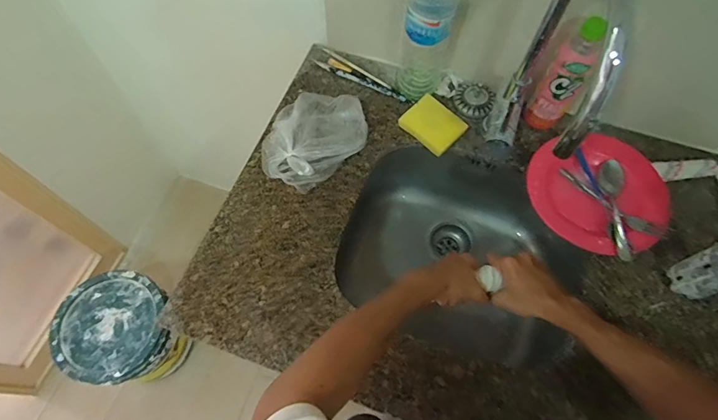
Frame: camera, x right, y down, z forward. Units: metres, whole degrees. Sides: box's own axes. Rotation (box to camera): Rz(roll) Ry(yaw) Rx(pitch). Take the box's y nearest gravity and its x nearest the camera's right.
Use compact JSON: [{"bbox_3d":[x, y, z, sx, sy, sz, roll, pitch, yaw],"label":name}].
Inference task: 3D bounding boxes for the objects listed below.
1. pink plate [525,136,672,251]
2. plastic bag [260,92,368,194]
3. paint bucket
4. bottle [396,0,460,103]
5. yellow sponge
[{"bbox_3d":[0.387,-0.032,0.680,0.211,0.033,0.213,0,64,-1],"label":"pink plate"},{"bbox_3d":[-0.077,-0.129,0.728,0.205,0.037,0.157,-38,70,-17],"label":"plastic bag"},{"bbox_3d":[-0.694,0.389,1.310,0.316,0.343,0.290,0,64,-1],"label":"paint bucket"},{"bbox_3d":[0.116,-0.306,0.687,0.078,0.273,0.093,11,64,5],"label":"bottle"},{"bbox_3d":[0.132,-0.151,0.741,0.102,0.036,0.075,41,70,17],"label":"yellow sponge"}]

